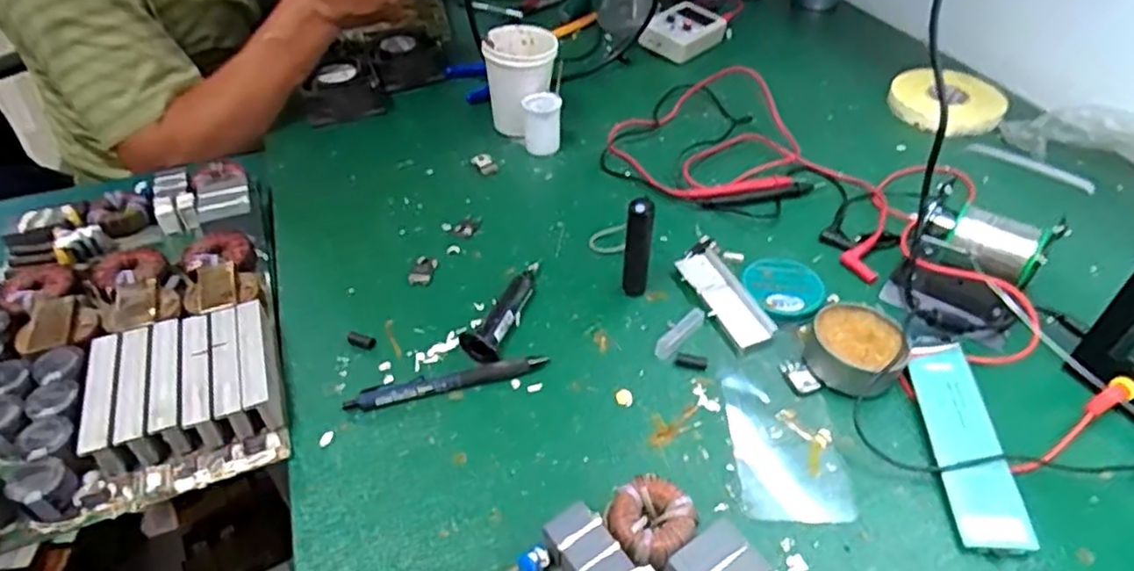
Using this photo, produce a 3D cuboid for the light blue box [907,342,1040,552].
[{"bbox_3d":[0.250,0.095,0.427,0.043,0.016,0.145,4,44,5],"label":"light blue box"}]

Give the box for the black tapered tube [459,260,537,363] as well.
[{"bbox_3d":[-0.046,0.015,0.506,0.025,0.021,0.106,13,46,14],"label":"black tapered tube"}]

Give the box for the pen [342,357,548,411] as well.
[{"bbox_3d":[-0.082,0.067,0.464,0.135,0.010,0.015,-11,45,-11],"label":"pen"}]

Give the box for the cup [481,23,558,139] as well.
[{"bbox_3d":[-0.047,-0.208,0.693,0.069,0.095,0.073,0,44,0],"label":"cup"}]

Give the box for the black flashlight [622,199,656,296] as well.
[{"bbox_3d":[0.054,-0.027,0.508,0.018,0.088,0.013,6,44,7],"label":"black flashlight"}]

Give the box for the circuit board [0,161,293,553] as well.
[{"bbox_3d":[-0.328,0.026,0.494,0.220,0.037,0.351,-19,47,-19],"label":"circuit board"}]

